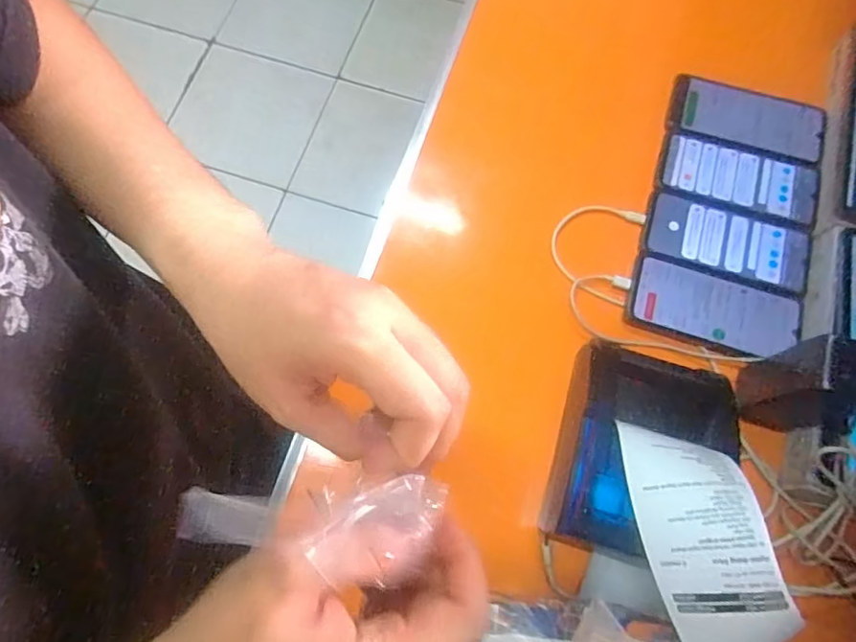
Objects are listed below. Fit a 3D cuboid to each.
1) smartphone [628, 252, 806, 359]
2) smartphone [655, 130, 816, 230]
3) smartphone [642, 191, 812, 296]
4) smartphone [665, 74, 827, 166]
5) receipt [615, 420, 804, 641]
[{"bbox_3d":[0.274,-0.011,0.547,0.154,0.008,0.080,18,71,12],"label":"smartphone"},{"bbox_3d":[0.321,-0.151,0.591,0.155,0.012,0.073,20,78,9],"label":"smartphone"},{"bbox_3d":[0.299,-0.081,0.572,0.156,0.016,0.075,21,74,5],"label":"smartphone"},{"bbox_3d":[0.340,-0.218,0.608,0.154,0.010,0.073,17,79,12],"label":"smartphone"},{"bbox_3d":[0.183,0.157,0.383,0.078,0.070,0.183,-9,73,-4],"label":"receipt"}]

